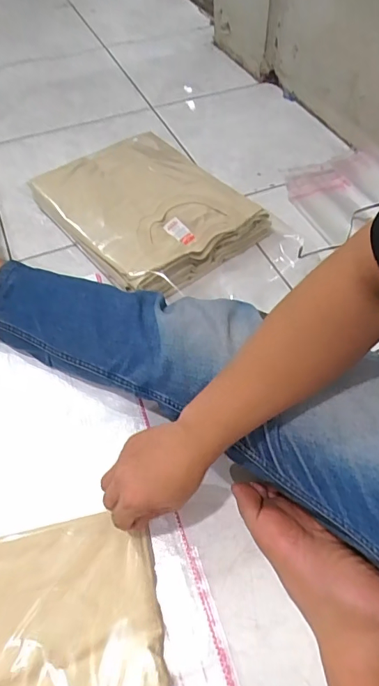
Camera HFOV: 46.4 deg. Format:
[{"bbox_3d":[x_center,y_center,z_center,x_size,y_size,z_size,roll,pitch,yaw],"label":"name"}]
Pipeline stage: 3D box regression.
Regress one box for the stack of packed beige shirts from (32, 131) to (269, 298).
[{"bbox_3d":[-0.076,-0.248,0.772,0.283,0.082,0.352,-34,61,-24],"label":"stack of packed beige shirts"}]

